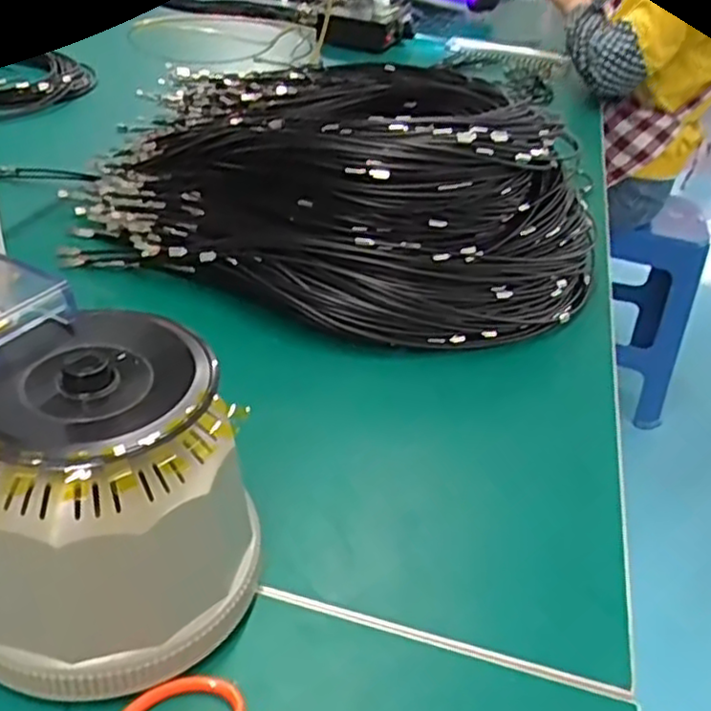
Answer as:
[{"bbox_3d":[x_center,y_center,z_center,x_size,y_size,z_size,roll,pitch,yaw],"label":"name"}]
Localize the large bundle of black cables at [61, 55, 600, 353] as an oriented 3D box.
[{"bbox_3d":[-0.018,-0.186,0.743,0.514,0.159,0.353,20,38,17],"label":"large bundle of black cables"}]

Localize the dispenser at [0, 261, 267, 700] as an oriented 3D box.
[{"bbox_3d":[-0.141,0.054,0.354,0.174,0.189,0.134,14,36,9],"label":"dispenser"}]

